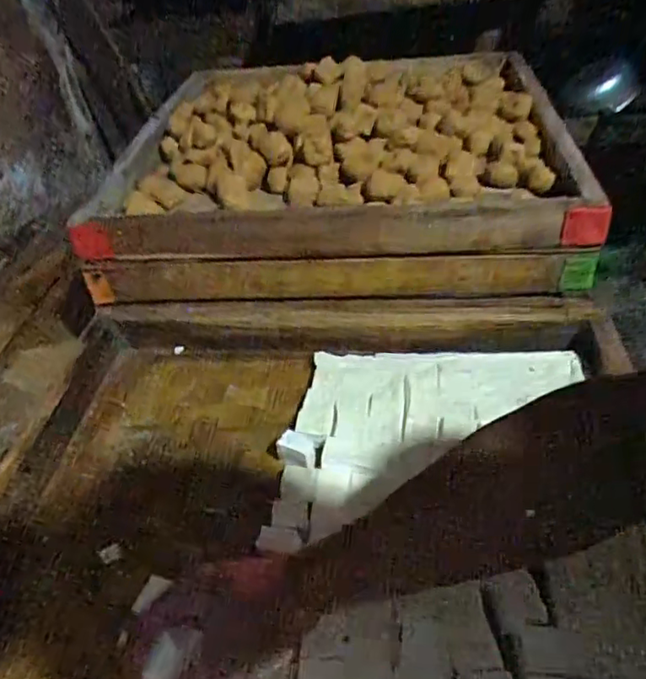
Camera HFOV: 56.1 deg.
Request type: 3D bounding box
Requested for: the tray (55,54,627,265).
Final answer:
[{"bbox_3d":[0.034,-0.312,0.908,0.625,0.080,0.568,1,43,7],"label":"tray"}]

